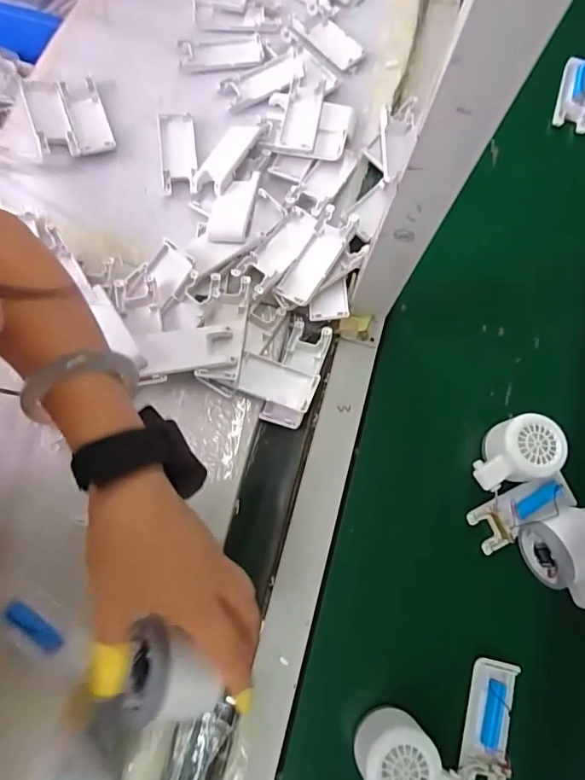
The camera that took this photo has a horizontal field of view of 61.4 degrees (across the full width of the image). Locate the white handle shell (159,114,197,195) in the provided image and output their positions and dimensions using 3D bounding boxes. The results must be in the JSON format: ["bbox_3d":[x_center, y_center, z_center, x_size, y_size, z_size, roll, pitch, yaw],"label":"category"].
[{"bbox_3d":[-0.125,-0.259,0.538,0.038,0.011,0.097,-6,76,-3],"label":"white handle shell"}]

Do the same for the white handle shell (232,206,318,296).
[{"bbox_3d":[-0.014,-0.142,0.498,0.038,0.012,0.102,39,77,8],"label":"white handle shell"}]

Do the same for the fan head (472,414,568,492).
[{"bbox_3d":[0.207,0.057,0.459,0.079,0.036,0.058,-12,74,-8],"label":"fan head"}]

